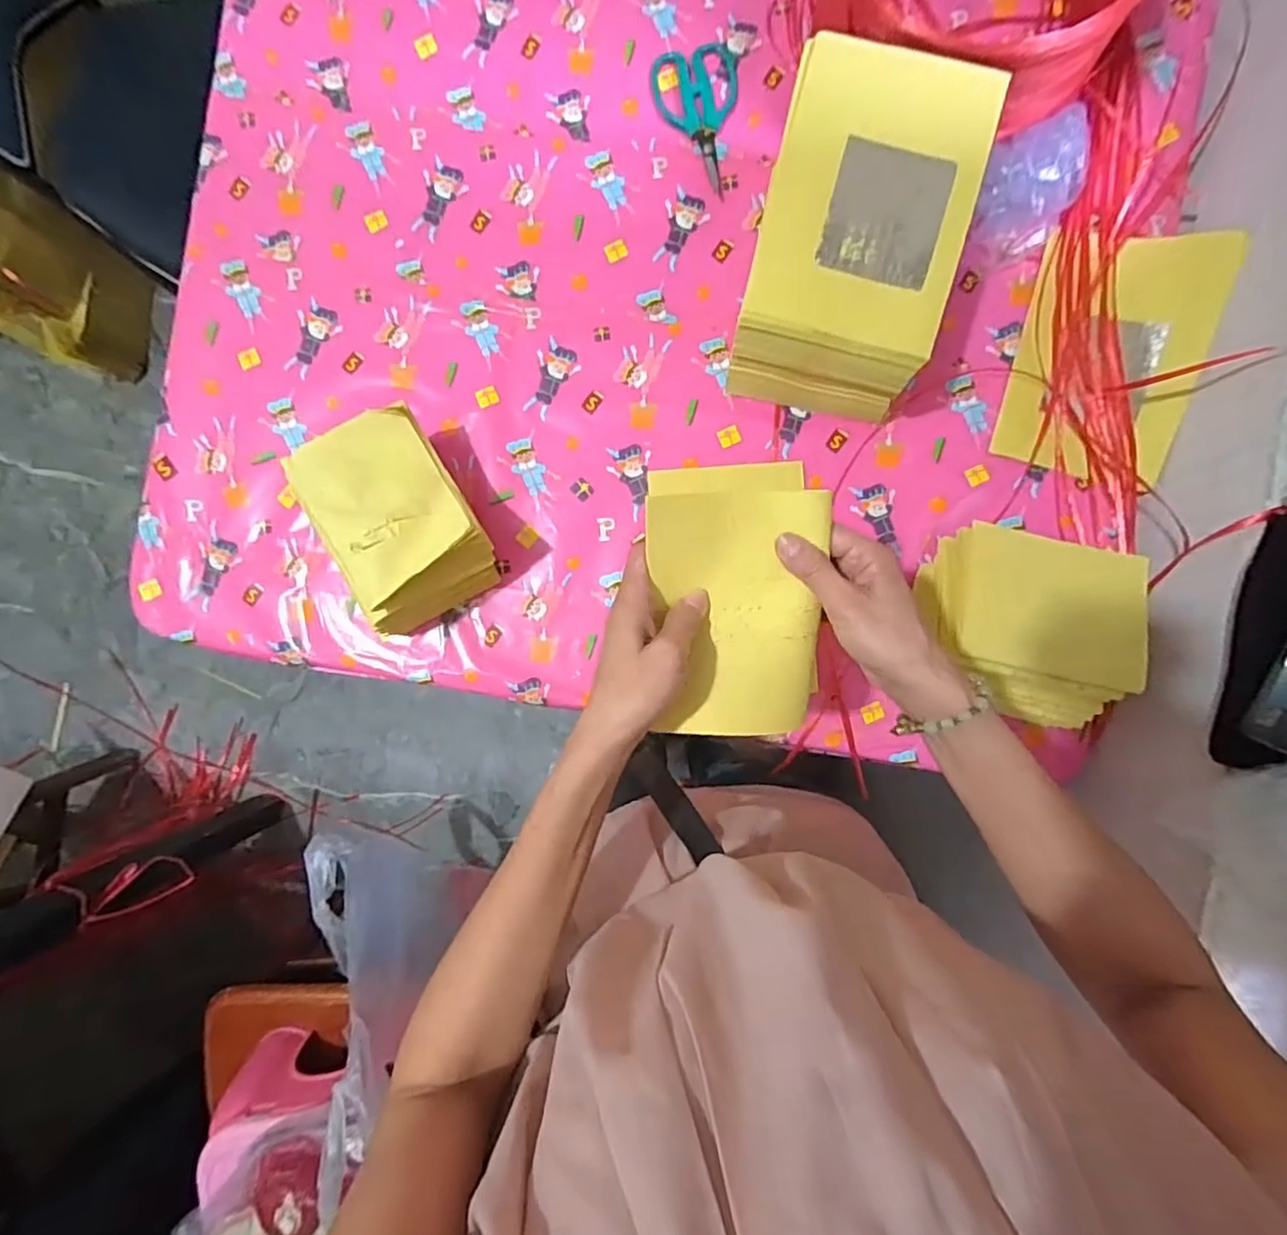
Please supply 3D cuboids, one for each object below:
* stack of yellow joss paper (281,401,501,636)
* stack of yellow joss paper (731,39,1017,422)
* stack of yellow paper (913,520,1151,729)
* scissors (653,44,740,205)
[{"bbox_3d":[-0.220,-0.094,0.592,0.127,0.118,0.173,-29,90,1],"label":"stack of yellow joss paper"},{"bbox_3d":[0.183,-0.331,0.570,0.159,0.148,0.248,14,91,1],"label":"stack of yellow joss paper"},{"bbox_3d":[0.337,0.008,0.577,0.161,0.118,0.149,15,91,1],"label":"stack of yellow paper"},{"bbox_3d":[0.060,-0.506,0.643,0.085,0.004,0.148,-11,90,1],"label":"scissors"}]

